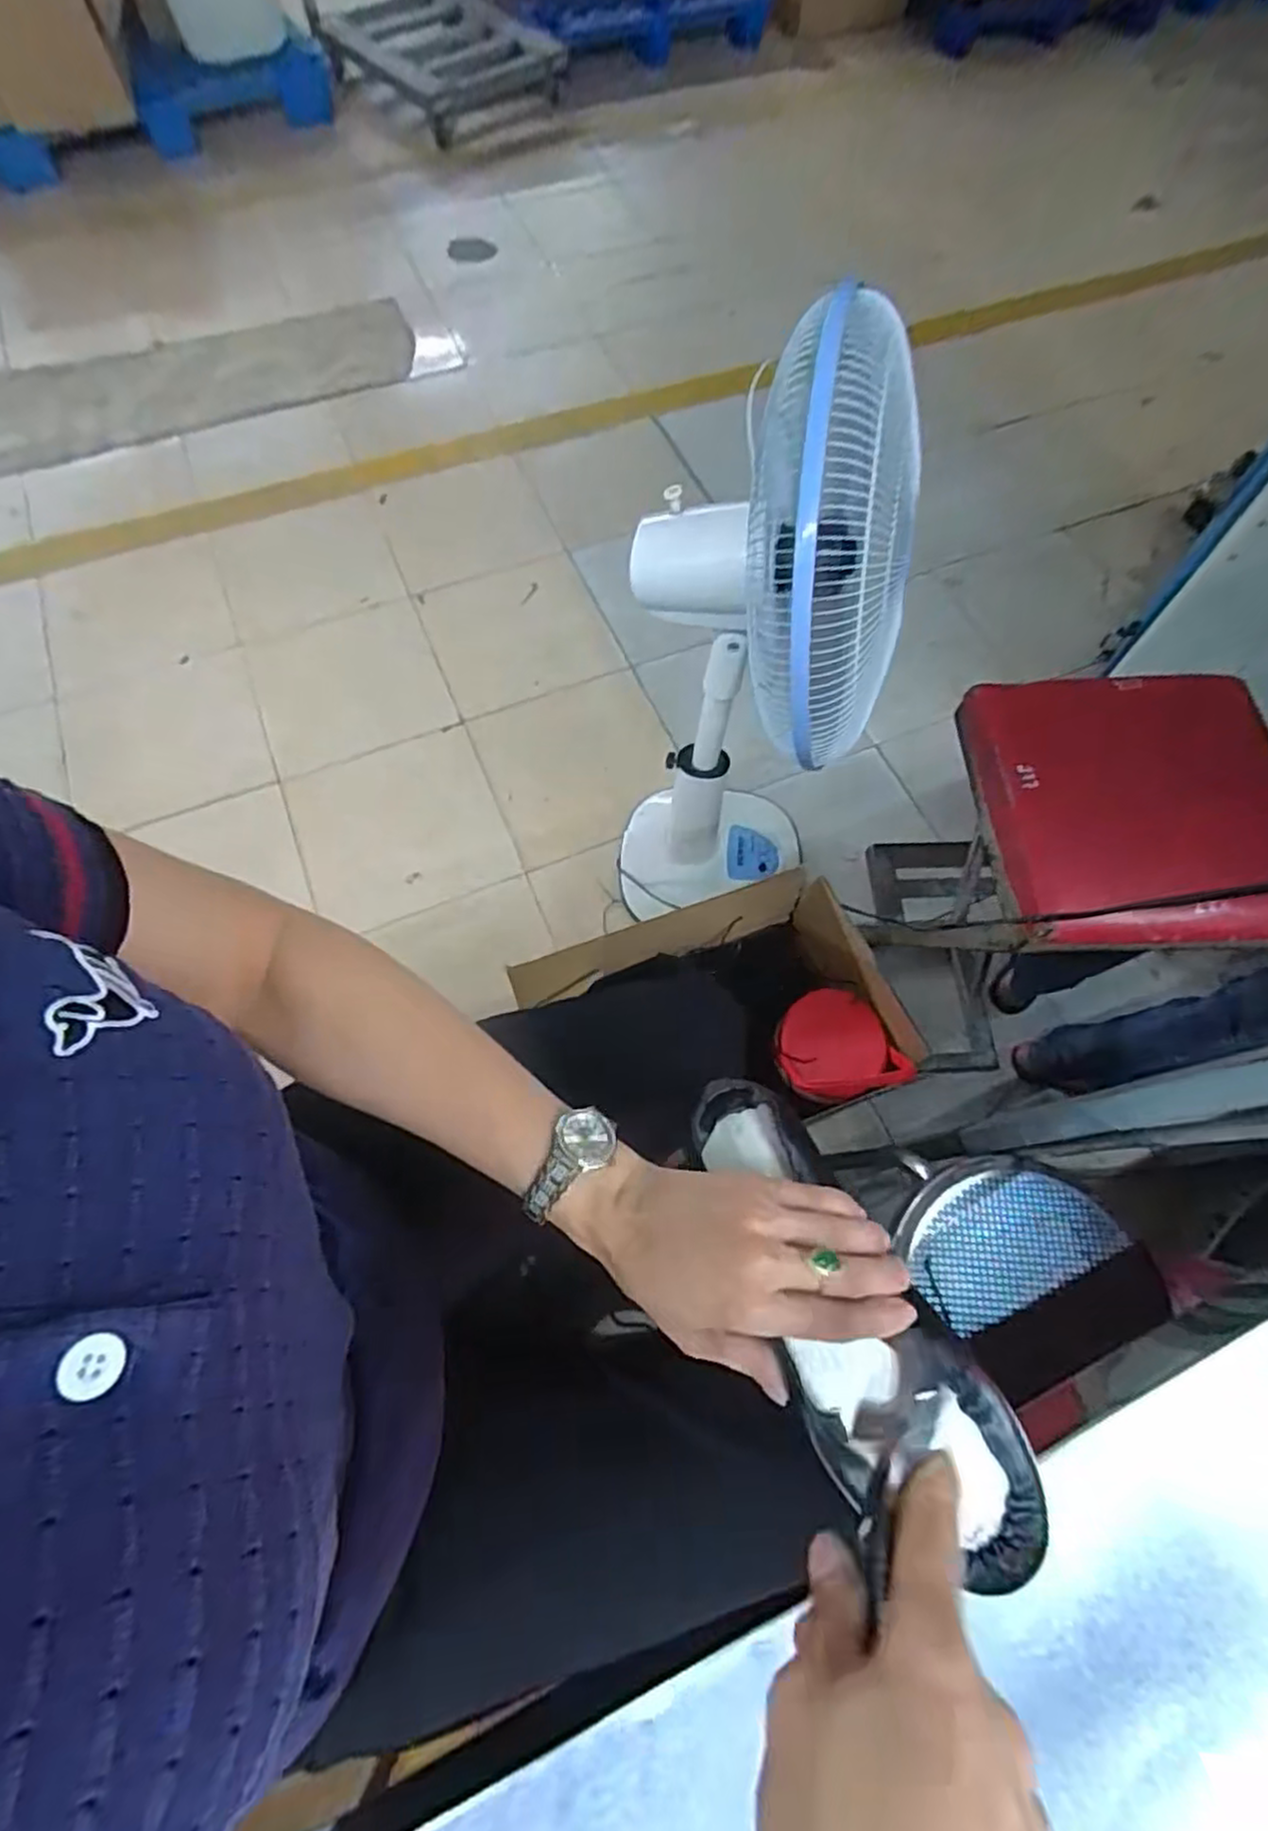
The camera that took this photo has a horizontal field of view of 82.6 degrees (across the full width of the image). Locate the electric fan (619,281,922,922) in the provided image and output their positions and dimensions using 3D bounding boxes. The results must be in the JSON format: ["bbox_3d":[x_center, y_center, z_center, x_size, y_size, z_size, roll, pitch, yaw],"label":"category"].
[{"bbox_3d":[0.161,-0.306,1.029,0.311,0.943,0.355,21,68,9],"label":"electric fan"}]

